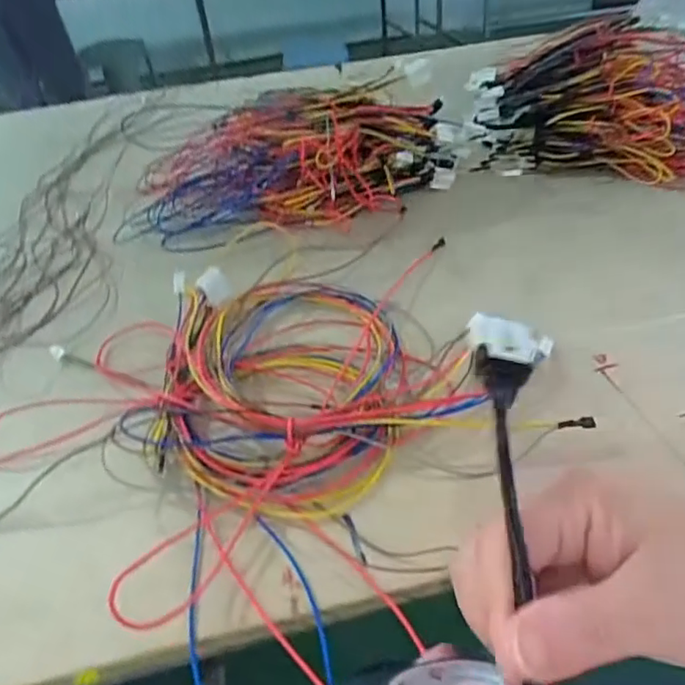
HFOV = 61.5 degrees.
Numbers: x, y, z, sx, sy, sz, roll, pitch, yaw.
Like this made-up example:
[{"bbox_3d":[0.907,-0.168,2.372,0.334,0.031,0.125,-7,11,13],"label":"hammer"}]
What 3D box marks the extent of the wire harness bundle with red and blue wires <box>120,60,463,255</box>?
[{"bbox_3d":[-0.060,-0.224,0.694,0.406,0.113,0.174,-13,39,-9],"label":"wire harness bundle with red and blue wires"}]

